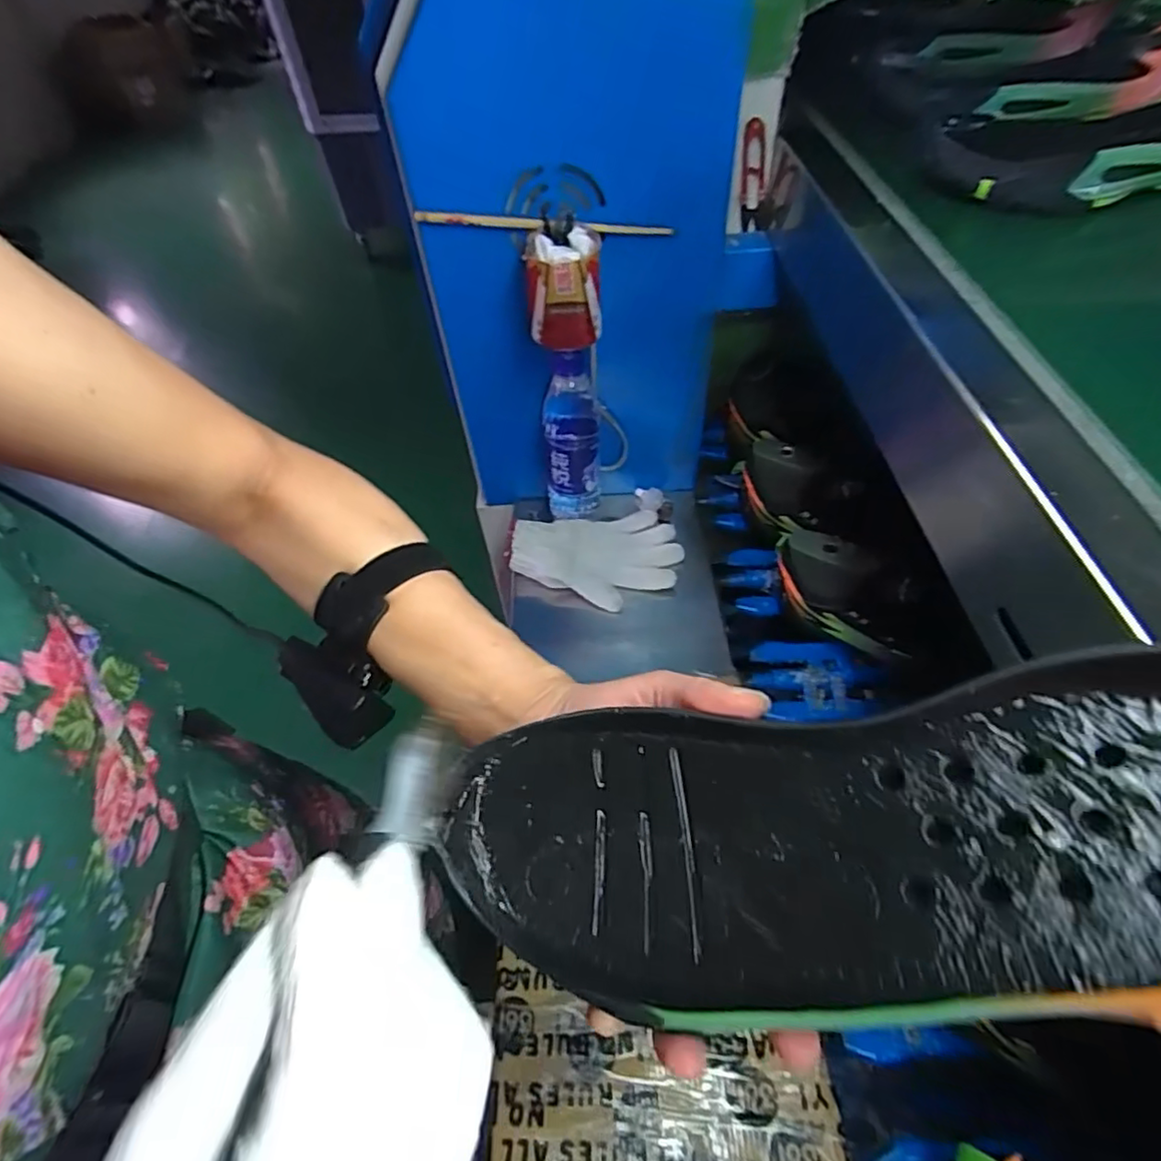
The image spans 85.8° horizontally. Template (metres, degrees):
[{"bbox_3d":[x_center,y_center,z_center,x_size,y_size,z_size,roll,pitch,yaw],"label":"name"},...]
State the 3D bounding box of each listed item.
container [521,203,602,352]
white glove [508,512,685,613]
[{"bbox_3d":[-0.014,-0.268,0.569,0.064,0.088,0.070,0,52,3],"label":"container"},{"bbox_3d":[0.021,-0.025,0.731,0.193,0.027,0.120,-6,62,-13],"label":"white glove"}]

